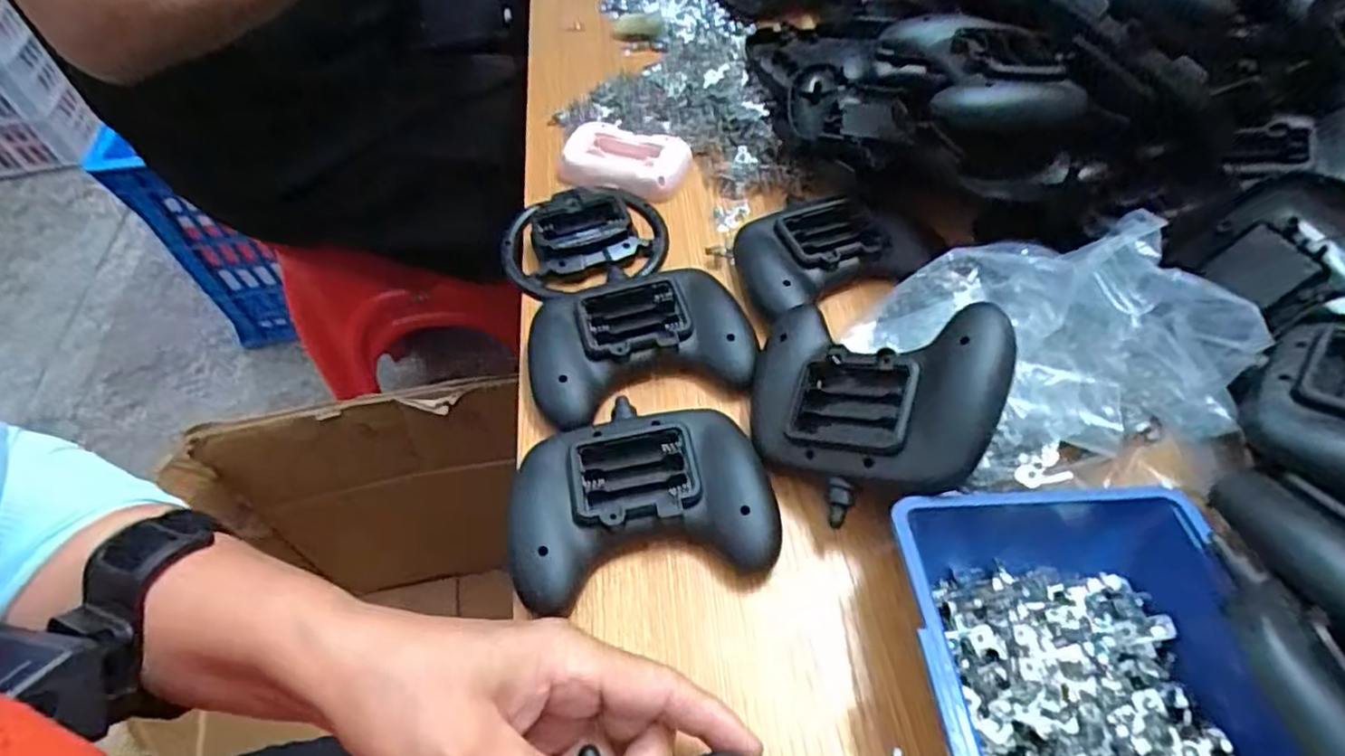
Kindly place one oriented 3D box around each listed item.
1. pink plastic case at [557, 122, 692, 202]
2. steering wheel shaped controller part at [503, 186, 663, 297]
[{"bbox_3d":[-0.033,-0.150,0.494,0.087,0.018,0.050,20,57,16],"label":"pink plastic case"},{"bbox_3d":[-0.053,-0.083,0.444,0.101,0.025,0.088,-14,54,-8],"label":"steering wheel shaped controller part"}]

